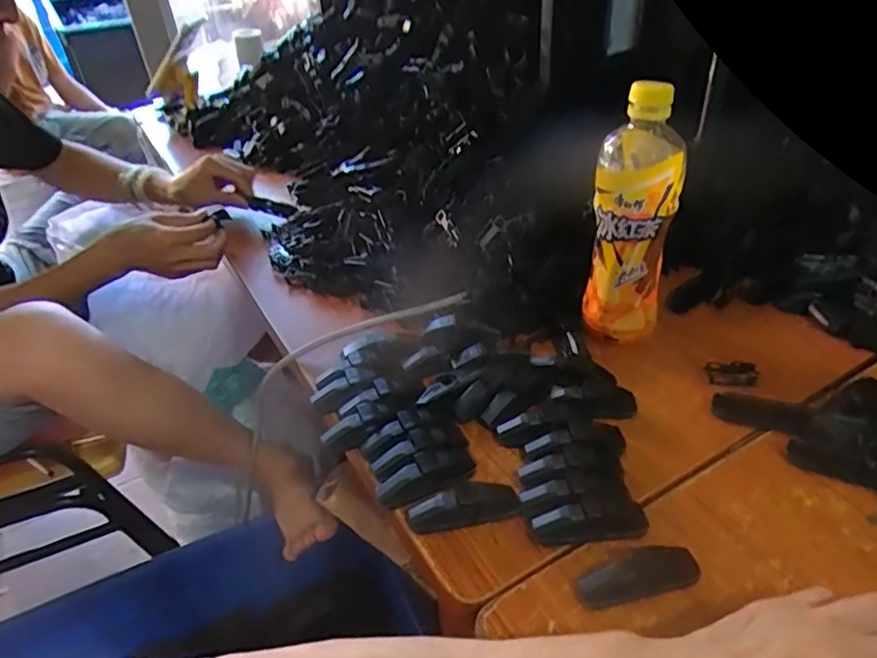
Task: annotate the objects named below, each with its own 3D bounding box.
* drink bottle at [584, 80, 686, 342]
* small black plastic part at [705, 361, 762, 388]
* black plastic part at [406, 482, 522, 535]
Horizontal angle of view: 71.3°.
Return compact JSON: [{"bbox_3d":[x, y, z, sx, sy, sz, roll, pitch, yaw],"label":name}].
[{"bbox_3d":[0.162,-0.097,0.510,0.065,0.191,0.078,8,41,14],"label":"drink bottle"},{"bbox_3d":[0.244,0.037,0.507,0.039,0.008,0.021,4,40,9],"label":"small black plastic part"},{"bbox_3d":[0.016,0.116,0.407,0.074,0.021,0.019,-9,40,-7],"label":"black plastic part"}]

